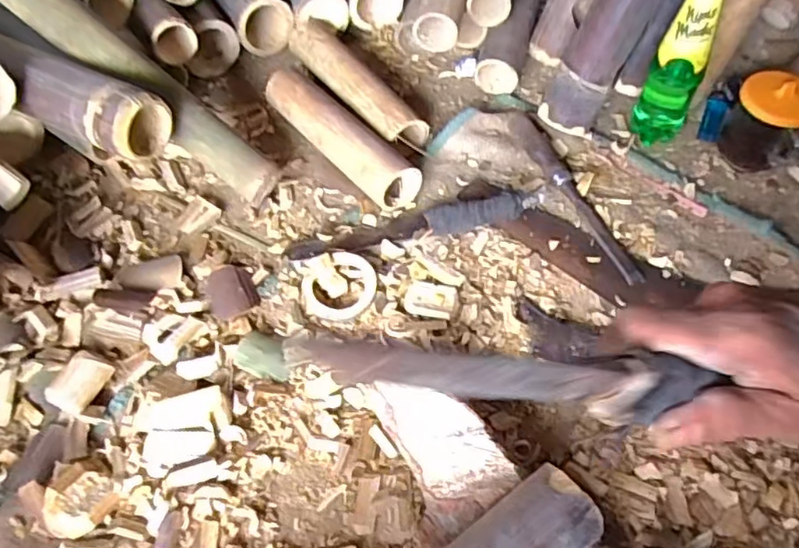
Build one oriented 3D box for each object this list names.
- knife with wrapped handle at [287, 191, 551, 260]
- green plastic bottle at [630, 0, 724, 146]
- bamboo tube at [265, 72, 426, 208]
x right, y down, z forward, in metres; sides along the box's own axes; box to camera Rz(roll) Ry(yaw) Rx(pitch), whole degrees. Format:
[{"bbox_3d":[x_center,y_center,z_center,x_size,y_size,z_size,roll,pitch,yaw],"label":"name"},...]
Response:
[{"bbox_3d":[0.018,-0.053,0.650,0.268,0.029,0.034,-11,57,-6],"label":"knife with wrapped handle"},{"bbox_3d":[0.300,-0.233,0.649,0.054,0.229,0.049,24,60,16],"label":"green plastic bottle"},{"bbox_3d":[-0.068,-0.158,0.708,0.052,0.052,0.230,-35,62,-20],"label":"bamboo tube"}]

